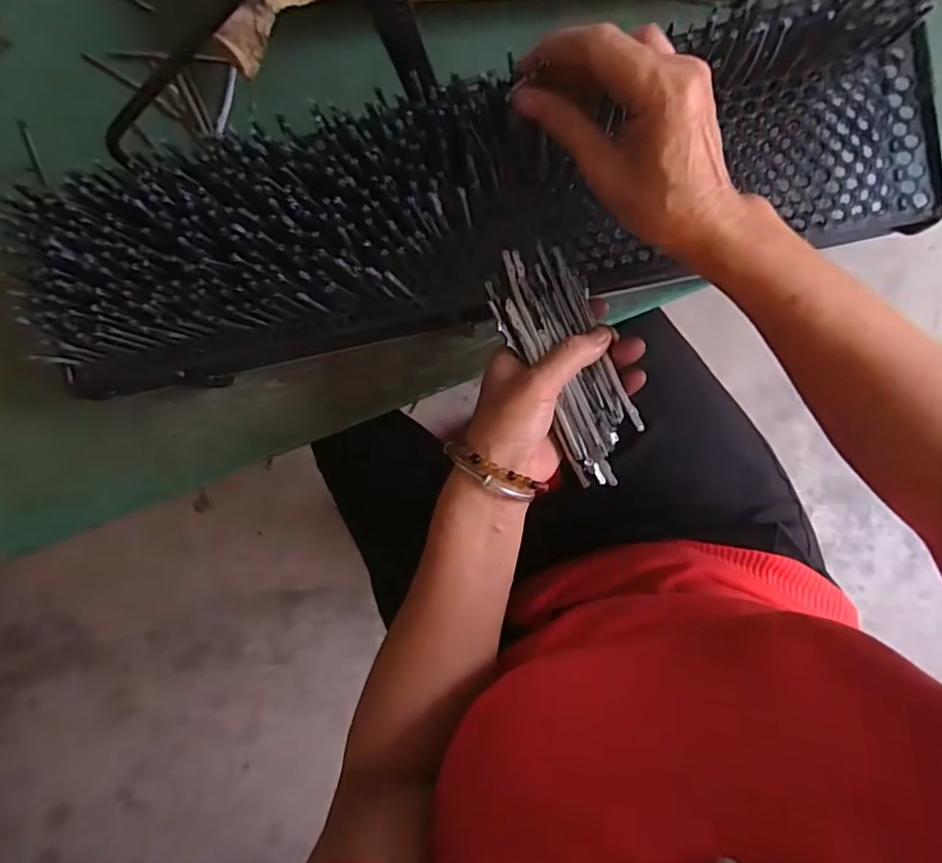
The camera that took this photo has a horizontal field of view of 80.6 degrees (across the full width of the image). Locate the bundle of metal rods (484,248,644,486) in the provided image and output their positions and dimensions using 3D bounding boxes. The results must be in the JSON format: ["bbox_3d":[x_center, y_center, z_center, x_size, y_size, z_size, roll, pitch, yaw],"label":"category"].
[{"bbox_3d":[0.058,-0.043,0.349,0.058,0.018,0.155,-21,85,7],"label":"bundle of metal rods"}]

